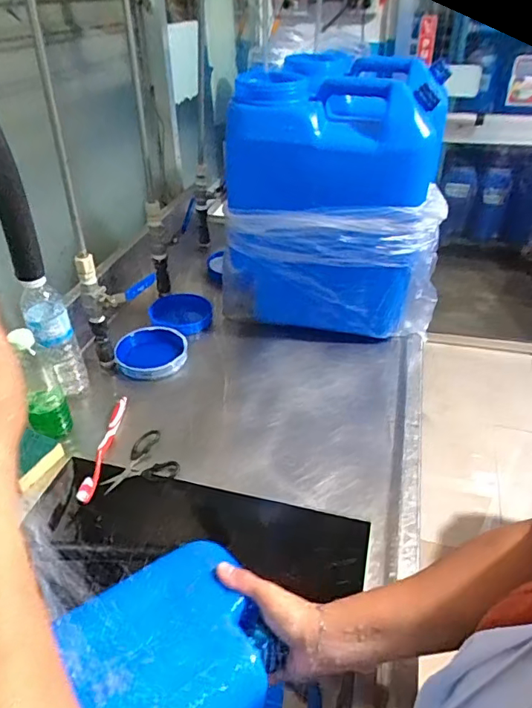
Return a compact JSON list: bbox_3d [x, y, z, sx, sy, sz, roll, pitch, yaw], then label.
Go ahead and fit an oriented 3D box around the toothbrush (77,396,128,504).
[{"bbox_3d":[-0.234,0.130,0.732,0.026,0.017,0.183,1,36,3],"label":"toothbrush"}]

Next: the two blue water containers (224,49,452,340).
[{"bbox_3d":[0.127,-0.289,0.962,0.381,0.419,0.345,4,37,6],"label":"two blue water containers"}]

